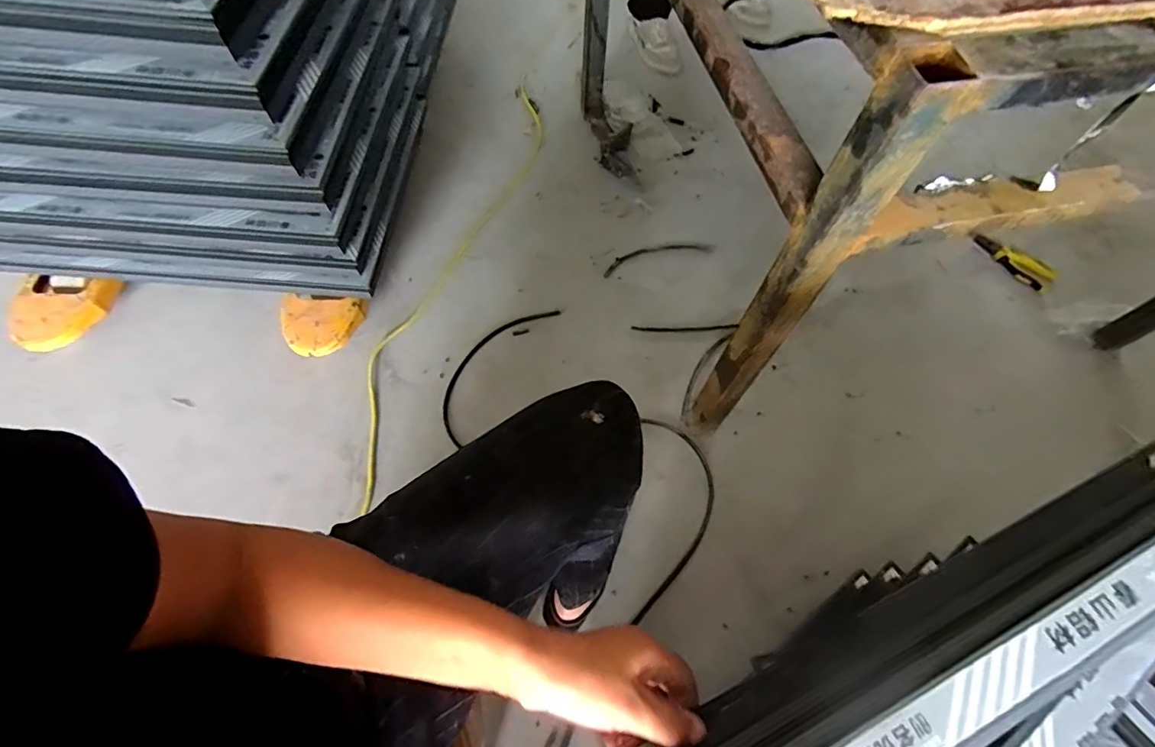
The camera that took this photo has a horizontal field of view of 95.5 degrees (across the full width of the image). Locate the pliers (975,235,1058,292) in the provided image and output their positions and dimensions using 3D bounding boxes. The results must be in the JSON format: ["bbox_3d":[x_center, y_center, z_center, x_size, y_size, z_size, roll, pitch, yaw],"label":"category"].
[{"bbox_3d":[1.034,-0.269,1.242,0.190,0.025,0.067,39,68,16],"label":"pliers"}]

